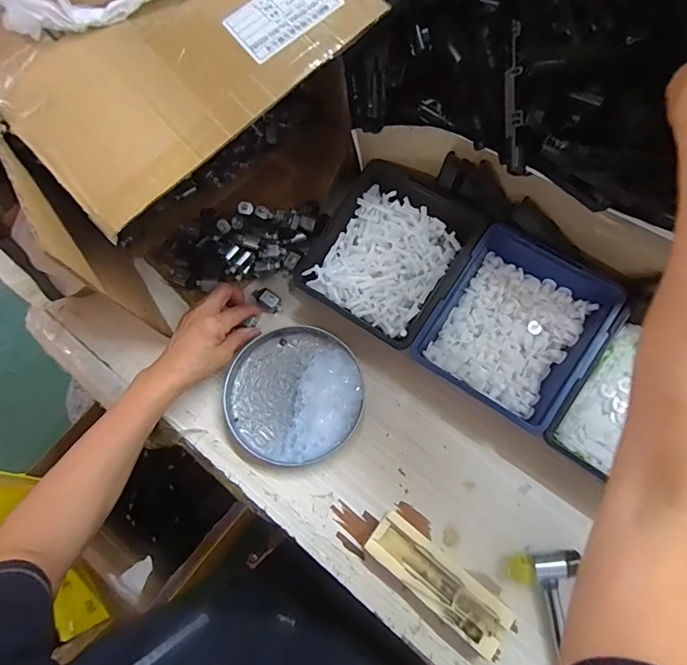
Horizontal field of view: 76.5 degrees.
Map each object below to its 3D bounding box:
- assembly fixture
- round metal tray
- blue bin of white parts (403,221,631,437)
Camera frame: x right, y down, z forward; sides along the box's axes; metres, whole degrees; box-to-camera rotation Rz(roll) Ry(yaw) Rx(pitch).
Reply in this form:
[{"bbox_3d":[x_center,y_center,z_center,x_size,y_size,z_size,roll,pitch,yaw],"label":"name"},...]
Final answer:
[{"bbox_3d":[0.086,0.229,0.405,0.137,0.025,0.045,37,77,12],"label":"assembly fixture"},{"bbox_3d":[-0.052,0.063,0.463,0.142,0.023,0.143,0,72,1],"label":"round metal tray"},{"bbox_3d":[0.173,-0.004,0.452,0.145,0.074,0.166,34,76,12],"label":"blue bin of white parts"}]

